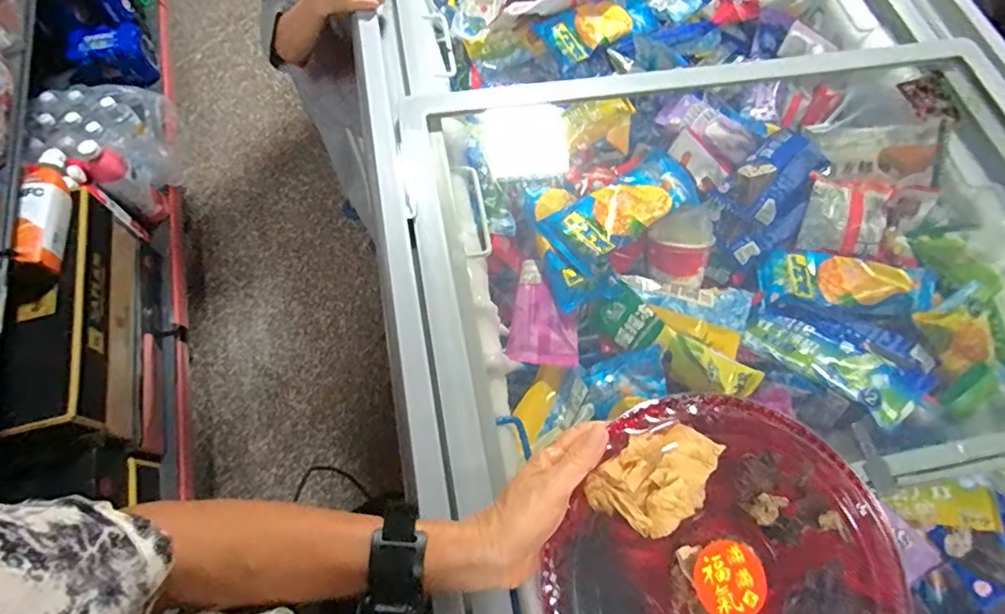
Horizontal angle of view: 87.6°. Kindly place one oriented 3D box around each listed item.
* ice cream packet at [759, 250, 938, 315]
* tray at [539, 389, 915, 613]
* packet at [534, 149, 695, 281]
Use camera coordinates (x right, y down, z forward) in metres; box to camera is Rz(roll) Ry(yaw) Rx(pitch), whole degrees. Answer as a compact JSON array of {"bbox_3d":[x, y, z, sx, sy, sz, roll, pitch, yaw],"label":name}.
[{"bbox_3d":[0.403,-0.028,0.612,0.181,0.035,0.078,9,65,18],"label":"ice cream packet"},{"bbox_3d":[0.160,0.192,0.377,0.226,0.047,0.235,1,66,-2],"label":"tray"},{"bbox_3d":[0.142,-0.114,0.627,0.184,0.038,0.084,-32,71,-16],"label":"packet"}]

